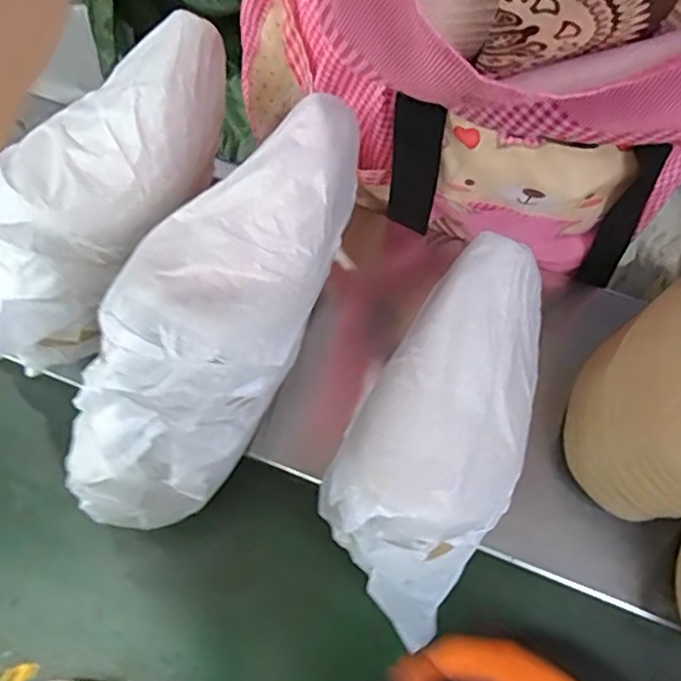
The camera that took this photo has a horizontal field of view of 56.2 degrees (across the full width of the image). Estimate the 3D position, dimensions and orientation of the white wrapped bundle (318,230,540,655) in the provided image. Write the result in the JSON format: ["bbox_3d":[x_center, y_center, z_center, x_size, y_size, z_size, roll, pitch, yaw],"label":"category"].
[{"bbox_3d":[0.064,0.051,0.392,0.106,0.066,0.241,21,78,7],"label":"white wrapped bundle"}]

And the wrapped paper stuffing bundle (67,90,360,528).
[{"bbox_3d":[-0.066,-0.025,0.354,0.092,0.094,0.273,26,80,9],"label":"wrapped paper stuffing bundle"}]

